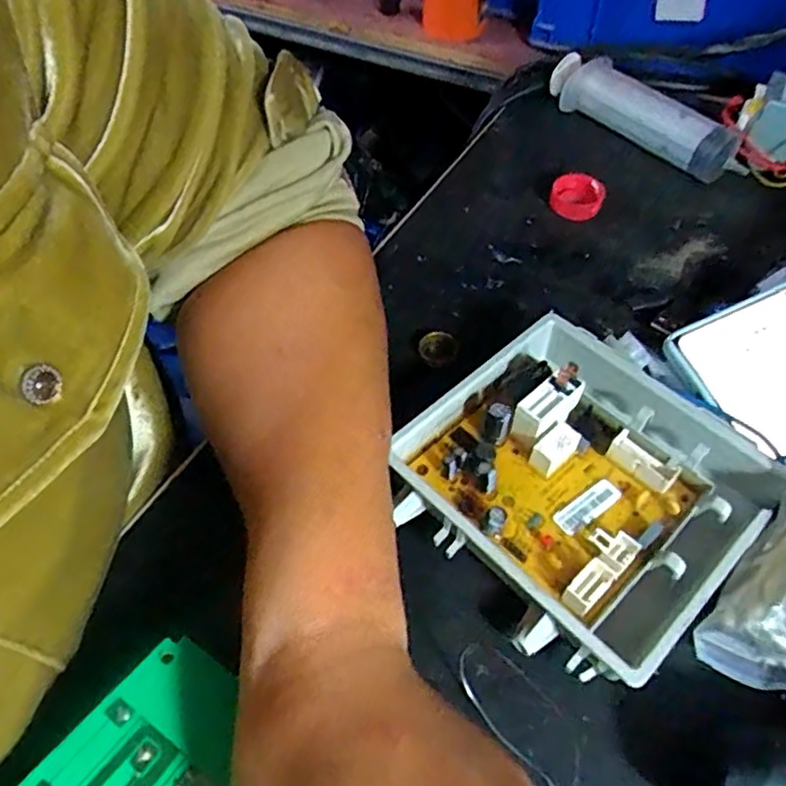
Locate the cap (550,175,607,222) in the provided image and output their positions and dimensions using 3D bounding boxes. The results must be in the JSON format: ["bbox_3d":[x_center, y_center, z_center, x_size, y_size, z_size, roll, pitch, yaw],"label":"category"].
[{"bbox_3d":[0.111,-0.116,0.378,0.025,0.018,0.025,0,52,0],"label":"cap"}]

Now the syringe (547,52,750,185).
[{"bbox_3d":[0.163,-0.184,0.414,0.029,0.031,0.134,-32,59,-22],"label":"syringe"}]

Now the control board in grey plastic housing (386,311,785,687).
[{"bbox_3d":[0.074,0.035,0.254,0.117,0.034,0.119,-37,61,-25],"label":"control board in grey plastic housing"}]

